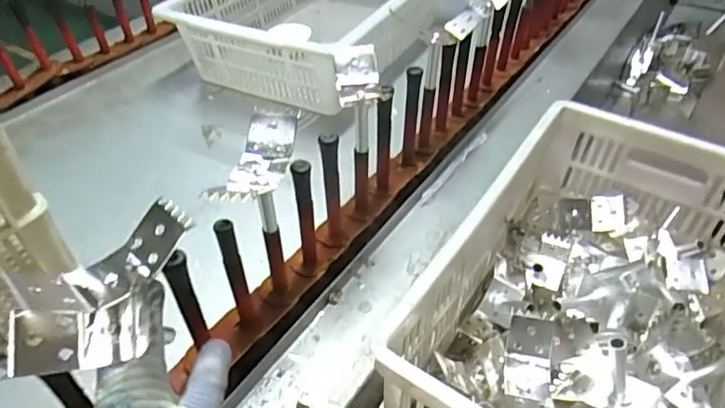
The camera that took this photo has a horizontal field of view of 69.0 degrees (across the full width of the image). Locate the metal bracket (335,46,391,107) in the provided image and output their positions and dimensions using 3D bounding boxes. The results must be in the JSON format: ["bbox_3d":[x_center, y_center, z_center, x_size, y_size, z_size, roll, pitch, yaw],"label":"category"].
[{"bbox_3d":[0.000,-0.137,0.568,0.053,0.042,0.061,-5,45,-1],"label":"metal bracket"}]

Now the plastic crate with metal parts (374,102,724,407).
[{"bbox_3d":[0.257,0.137,0.575,0.299,0.241,0.454,24,52,25],"label":"plastic crate with metal parts"}]

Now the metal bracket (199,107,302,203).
[{"bbox_3d":[-0.093,-0.039,0.470,0.055,0.017,0.099,16,63,19],"label":"metal bracket"}]

